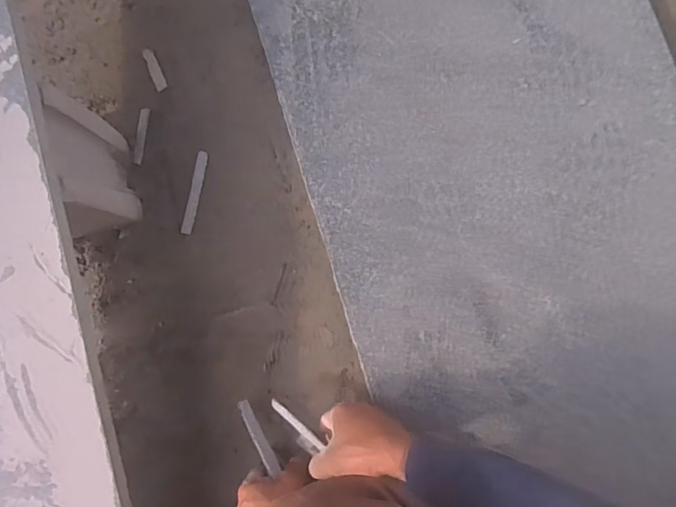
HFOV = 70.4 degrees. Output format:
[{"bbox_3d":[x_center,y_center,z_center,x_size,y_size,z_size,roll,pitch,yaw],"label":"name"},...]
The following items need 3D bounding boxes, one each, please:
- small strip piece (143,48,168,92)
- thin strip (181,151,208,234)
[{"bbox_3d":[-0.274,-0.275,0.714,0.016,0.008,0.069,-26,84,3],"label":"small strip piece"},{"bbox_3d":[-0.208,-0.088,0.697,0.016,0.007,0.120,13,87,6],"label":"thin strip"}]

